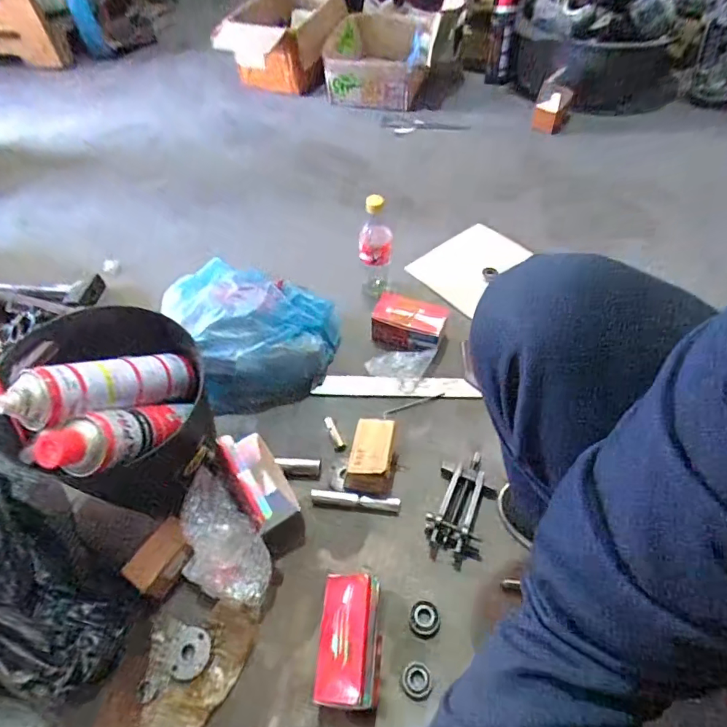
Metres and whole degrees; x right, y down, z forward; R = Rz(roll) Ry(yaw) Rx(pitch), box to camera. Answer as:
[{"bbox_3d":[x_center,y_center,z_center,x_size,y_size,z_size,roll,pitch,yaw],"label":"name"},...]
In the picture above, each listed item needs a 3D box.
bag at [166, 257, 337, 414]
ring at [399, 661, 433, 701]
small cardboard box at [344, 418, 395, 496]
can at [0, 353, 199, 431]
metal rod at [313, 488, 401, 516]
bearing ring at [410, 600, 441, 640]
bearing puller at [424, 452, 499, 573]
[{"bbox_3d":[-0.195,-0.045,0.794,0.282,0.144,0.227,8,54,8],"label":"bag"},{"bbox_3d":[0.062,0.377,0.556,0.038,0.009,0.037,-1,53,2],"label":"ring"},{"bbox_3d":[0.014,0.142,0.696,0.069,0.079,0.099,8,54,8],"label":"small cardboard box"},{"bbox_3d":[-0.292,0.029,0.547,0.056,0.055,0.218,34,22,24],"label":"can"},{"bbox_3d":[-0.011,0.203,0.684,0.128,0.026,0.021,4,53,5],"label":"metal rod"},{"bbox_3d":[0.077,0.324,0.591,0.037,0.016,0.040,-1,53,2],"label":"bearing ring"},{"bbox_3d":[0.139,0.203,0.663,0.080,0.053,0.152,16,55,14],"label":"bearing puller"}]

